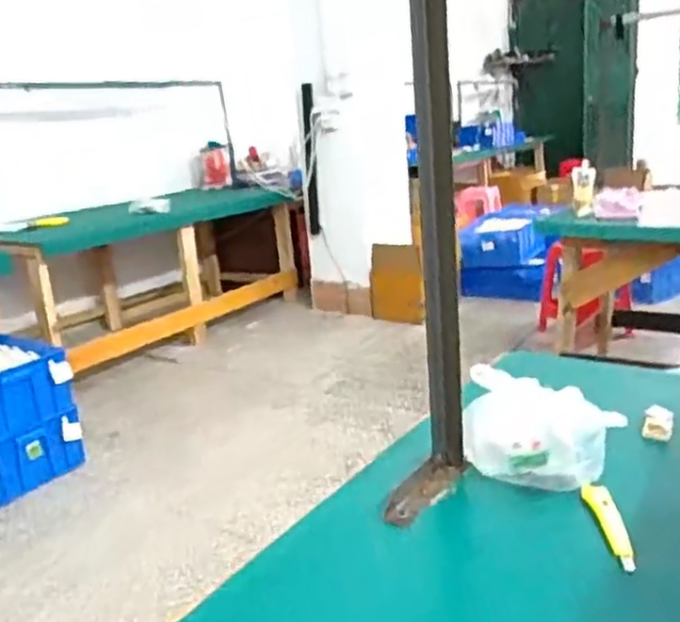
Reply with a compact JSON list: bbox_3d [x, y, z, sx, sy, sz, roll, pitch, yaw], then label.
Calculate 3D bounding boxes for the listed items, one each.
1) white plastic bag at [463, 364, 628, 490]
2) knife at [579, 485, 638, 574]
[{"bbox_3d":[0.238,0.133,0.808,0.159,0.110,0.105,6,19,34],"label":"white plastic bag"},{"bbox_3d":[0.275,0.217,0.700,0.025,0.013,0.123,-4,16,5],"label":"knife"}]

